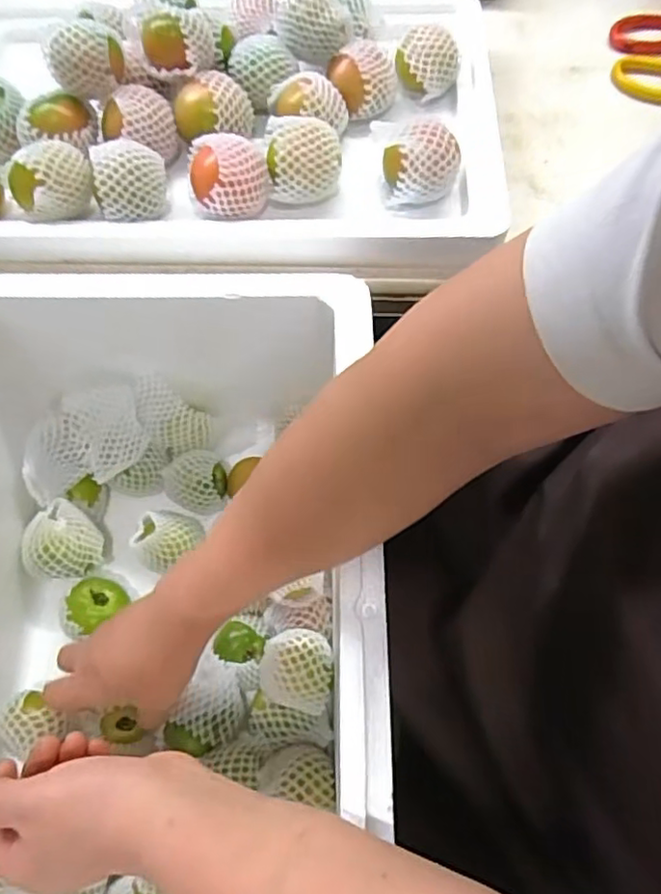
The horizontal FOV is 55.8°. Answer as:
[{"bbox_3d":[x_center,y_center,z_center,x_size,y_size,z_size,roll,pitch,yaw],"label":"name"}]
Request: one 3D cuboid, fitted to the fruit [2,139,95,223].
[{"bbox_3d":[-0.220,-0.210,0.490,0.065,0.050,0.056,-30,67,-13],"label":"fruit"}]

